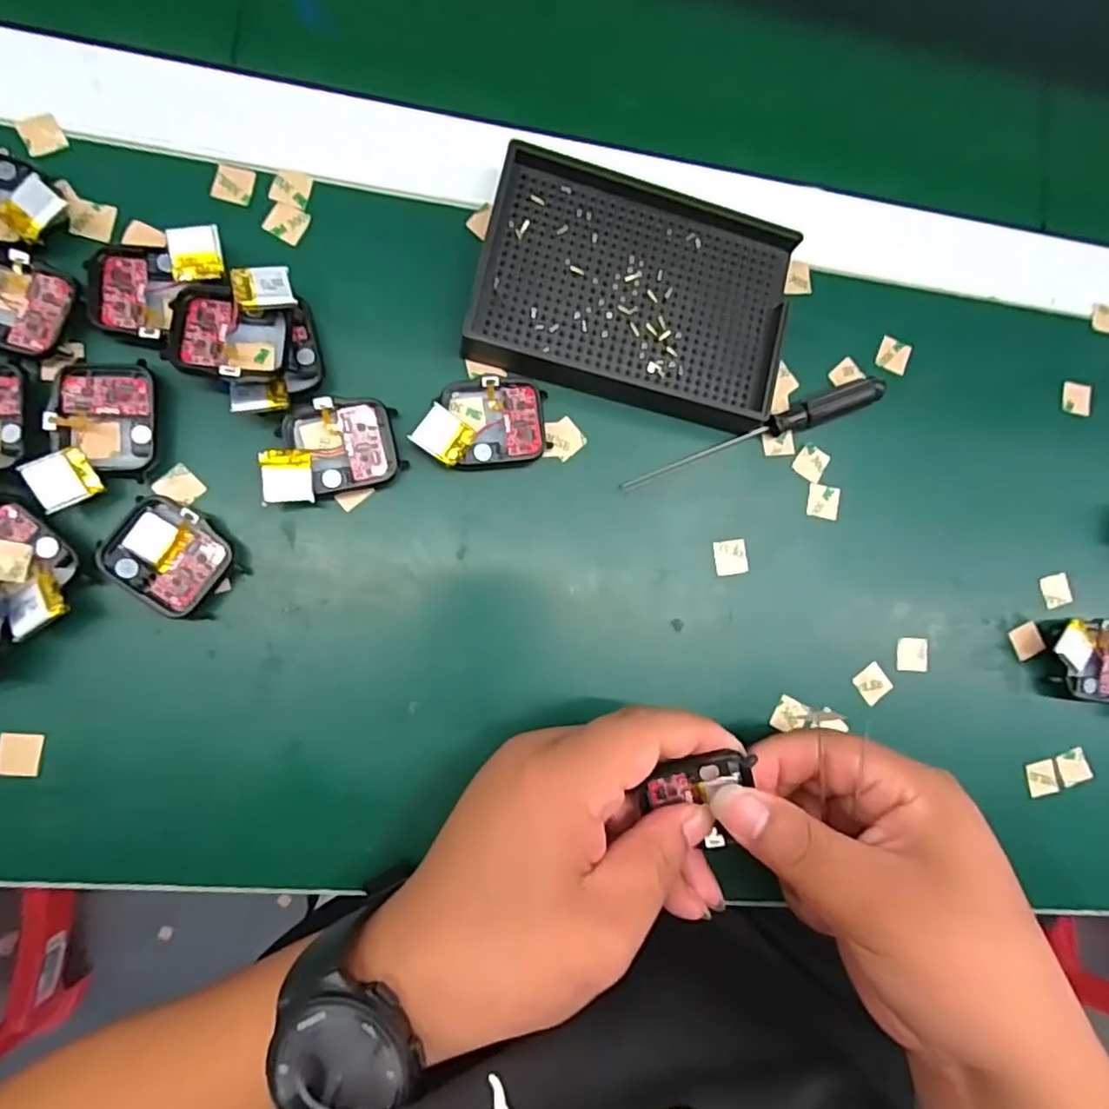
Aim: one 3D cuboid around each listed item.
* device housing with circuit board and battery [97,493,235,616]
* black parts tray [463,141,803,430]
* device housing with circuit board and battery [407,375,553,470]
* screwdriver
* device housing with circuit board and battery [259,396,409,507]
[{"bbox_3d":[-0.153,0.000,0.255,0.043,0.014,0.037,38,81,-4],"label":"device housing with circuit board and battery"},{"bbox_3d":[0.036,-0.120,0.288,0.133,0.024,0.096,14,83,-7],"label":"black parts tray"},{"bbox_3d":[-0.031,-0.056,0.276,0.055,0.017,0.037,-6,86,-9],"label":"device housing with circuit board and battery"},{"bbox_3d":[0.092,-0.056,0.296,0.129,0.013,0.013,-21,88,-10],"label":"screwdriver"},{"bbox_3d":[-0.093,-0.043,0.266,0.055,0.018,0.037,-17,88,-10],"label":"device housing with circuit board and battery"}]

